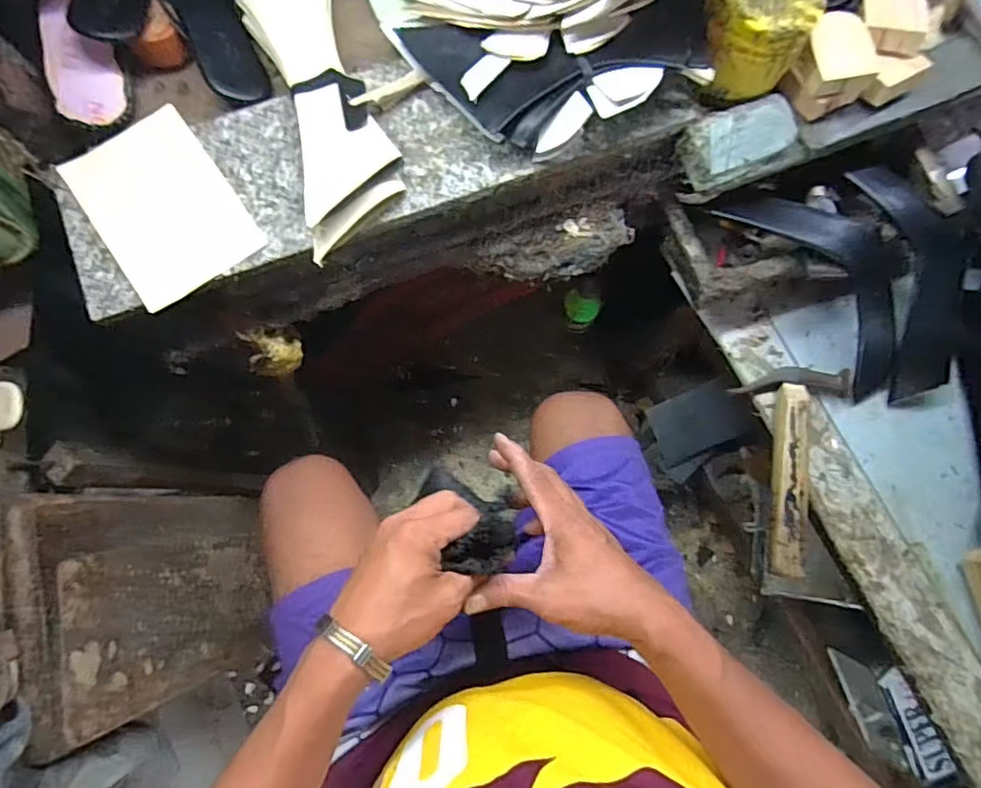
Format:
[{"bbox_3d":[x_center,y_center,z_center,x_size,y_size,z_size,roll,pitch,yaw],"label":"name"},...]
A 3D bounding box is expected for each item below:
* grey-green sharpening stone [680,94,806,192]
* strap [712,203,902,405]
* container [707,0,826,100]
[{"bbox_3d":[0.238,-0.239,0.547,0.114,0.036,0.062,-20,77,-6],"label":"grey-green sharpening stone"},{"bbox_3d":[0.371,-0.119,0.615,0.109,0.049,0.264,-37,94,-9],"label":"strap"},{"bbox_3d":[0.237,-0.331,0.509,0.090,0.071,0.089,0,76,-1],"label":"container"}]

